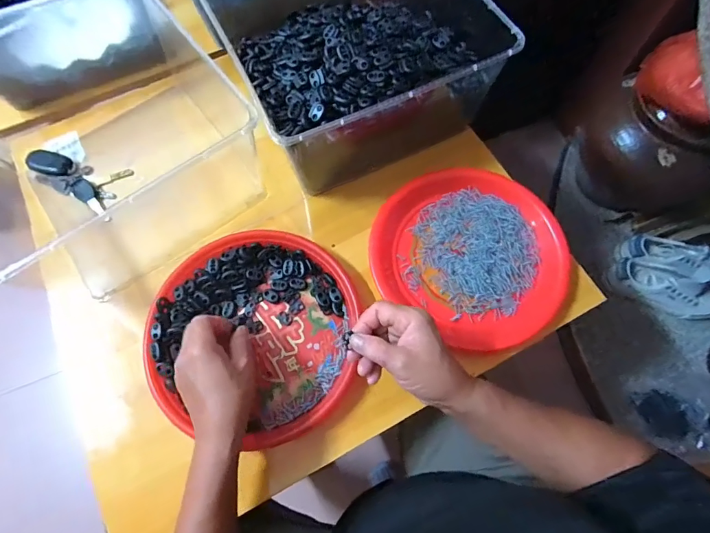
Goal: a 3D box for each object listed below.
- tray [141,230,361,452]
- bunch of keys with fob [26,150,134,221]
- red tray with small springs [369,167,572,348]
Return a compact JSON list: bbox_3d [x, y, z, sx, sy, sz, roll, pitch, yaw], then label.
[{"bbox_3d":[-0.111,0.070,0.450,0.231,0.029,0.221,18,71,8],"label":"tray"},{"bbox_3d":[-0.385,-0.113,0.540,0.149,0.014,0.078,13,70,6],"label":"bunch of keys with fob"},{"bbox_3d":[0.142,-0.019,0.480,0.225,0.034,0.209,37,74,14],"label":"red tray with small springs"}]

